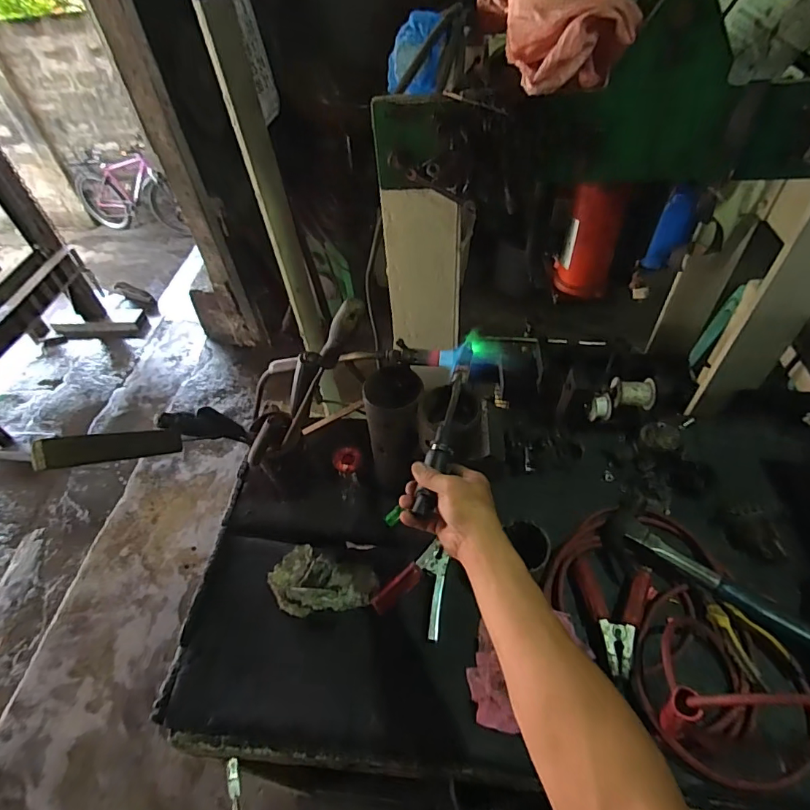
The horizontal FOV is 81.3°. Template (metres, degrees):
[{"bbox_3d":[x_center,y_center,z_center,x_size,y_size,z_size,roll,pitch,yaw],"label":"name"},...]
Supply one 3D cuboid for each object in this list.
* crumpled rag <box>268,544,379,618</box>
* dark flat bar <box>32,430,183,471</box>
[{"bbox_3d":[-0.130,0.279,0.730,0.166,0.032,0.104,15,52,17],"label":"crumpled rag"},{"bbox_3d":[-0.294,0.043,0.486,0.019,0.146,0.028,23,100,22],"label":"dark flat bar"}]

